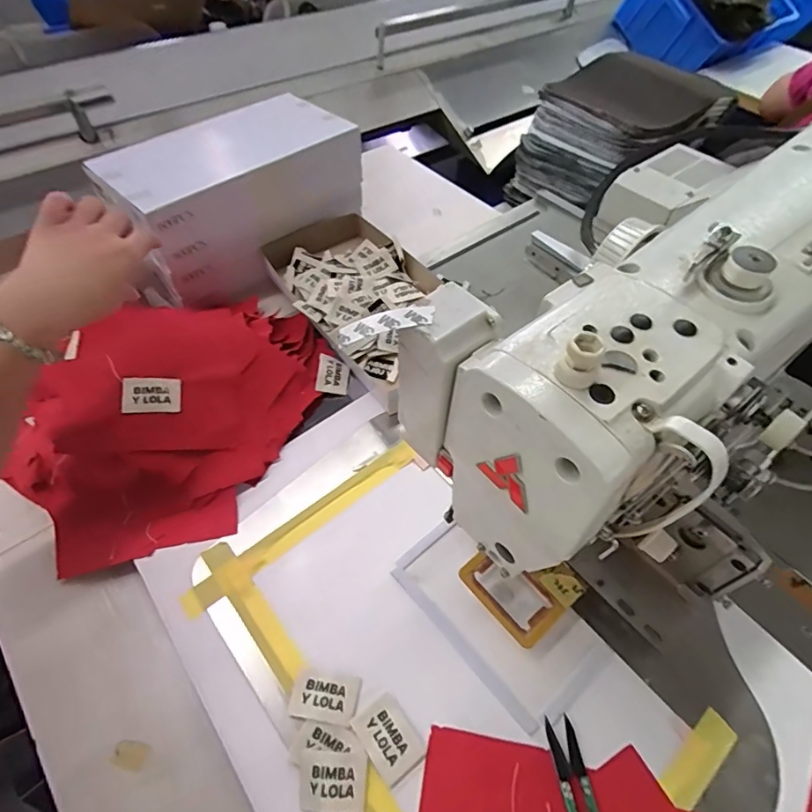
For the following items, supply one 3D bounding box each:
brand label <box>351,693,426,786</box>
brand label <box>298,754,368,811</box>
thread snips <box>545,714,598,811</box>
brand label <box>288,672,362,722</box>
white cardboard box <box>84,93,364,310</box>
[{"bbox_3d":[-0.013,0.246,0.368,0.036,0.004,0.049,-29,60,-22],"label":"brand label"},{"bbox_3d":[-0.052,0.264,0.347,0.048,0.007,0.033,1,53,-2],"label":"brand label"},{"bbox_3d":[0.123,0.277,0.342,0.022,0.010,0.103,-5,54,-6],"label":"thread snips"},{"bbox_3d":[-0.062,0.223,0.383,0.051,0.004,0.030,5,53,1],"label":"brand label"},{"bbox_3d":[-0.221,-0.281,0.679,0.310,0.160,0.147,-37,64,-27],"label":"white cardboard box"}]

